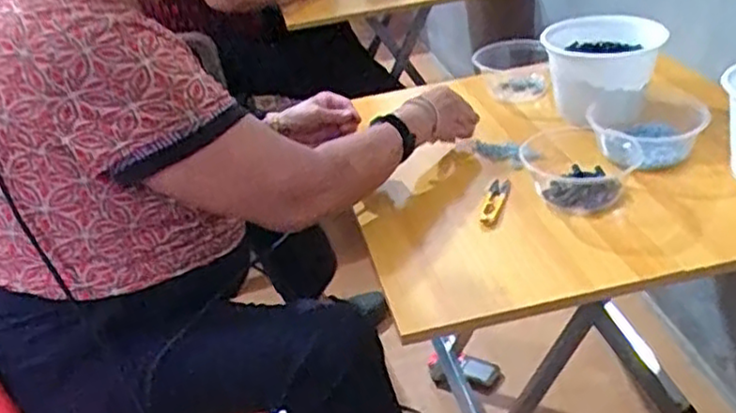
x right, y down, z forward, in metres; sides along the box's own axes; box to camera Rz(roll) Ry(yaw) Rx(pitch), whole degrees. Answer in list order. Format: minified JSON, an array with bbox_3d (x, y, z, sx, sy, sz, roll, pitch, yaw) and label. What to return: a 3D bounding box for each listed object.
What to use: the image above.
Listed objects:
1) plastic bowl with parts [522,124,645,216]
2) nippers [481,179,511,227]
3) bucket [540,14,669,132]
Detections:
[{"bbox_3d":[0.270,-0.052,0.906,0.139,0.064,0.149,-6,33,4],"label":"plastic bowl with parts"},{"bbox_3d":[0.161,-0.004,0.896,0.025,0.012,0.099,4,35,18],"label":"nippers"},{"bbox_3d":[0.342,-0.192,1.043,0.170,0.120,0.166,3,35,16],"label":"bucket"}]

